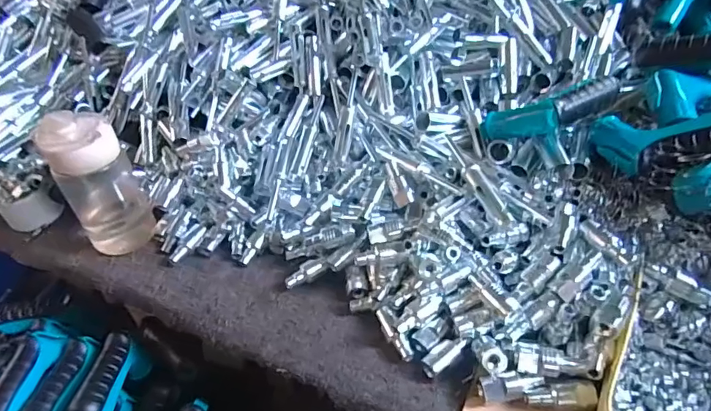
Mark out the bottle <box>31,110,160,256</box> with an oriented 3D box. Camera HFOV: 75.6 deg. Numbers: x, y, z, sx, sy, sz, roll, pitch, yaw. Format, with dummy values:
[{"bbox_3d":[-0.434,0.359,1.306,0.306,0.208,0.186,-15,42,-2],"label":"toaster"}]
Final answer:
[{"bbox_3d":[-0.280,-0.025,0.504,0.072,0.163,0.088,-28,46,-23],"label":"bottle"}]

